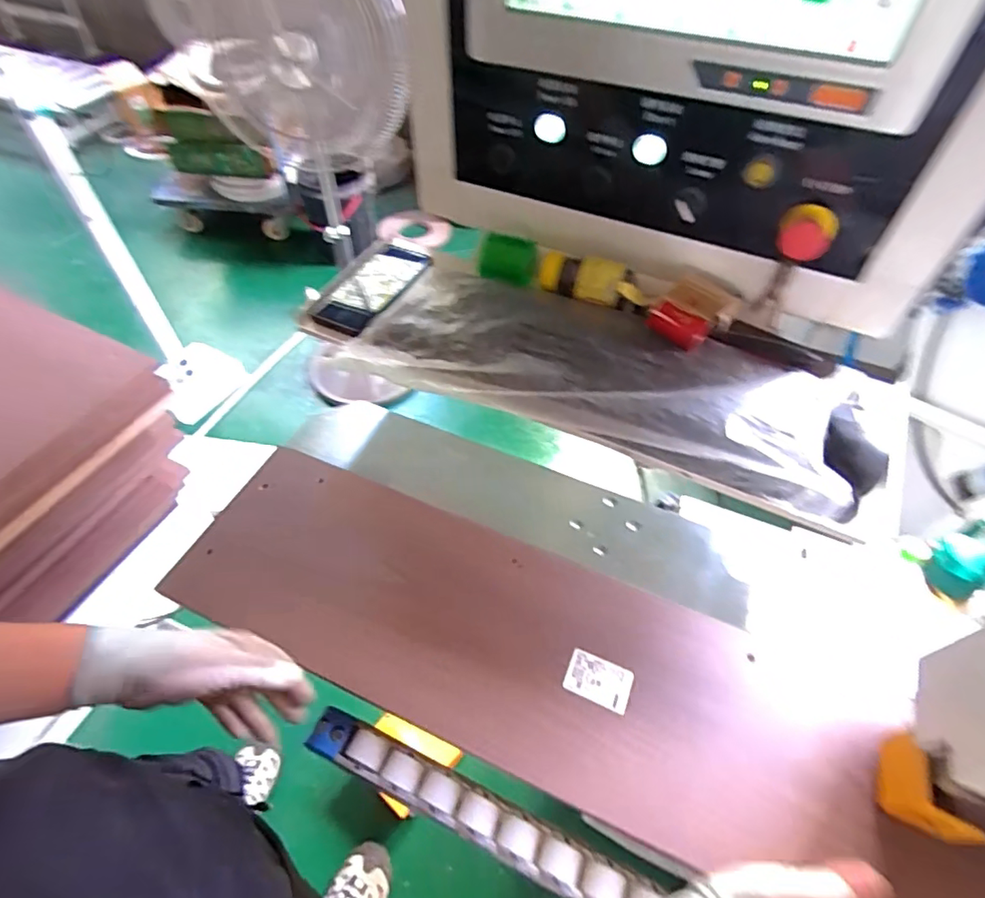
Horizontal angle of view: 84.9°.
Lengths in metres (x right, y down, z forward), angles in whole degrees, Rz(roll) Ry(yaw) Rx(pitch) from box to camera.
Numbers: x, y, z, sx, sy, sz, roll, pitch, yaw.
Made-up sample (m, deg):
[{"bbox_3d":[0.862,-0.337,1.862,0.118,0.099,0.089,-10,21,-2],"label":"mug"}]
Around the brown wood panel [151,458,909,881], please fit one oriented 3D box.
[{"bbox_3d":[0.012,0.189,0.539,0.691,0.024,0.216,18,55,13],"label":"brown wood panel"}]

